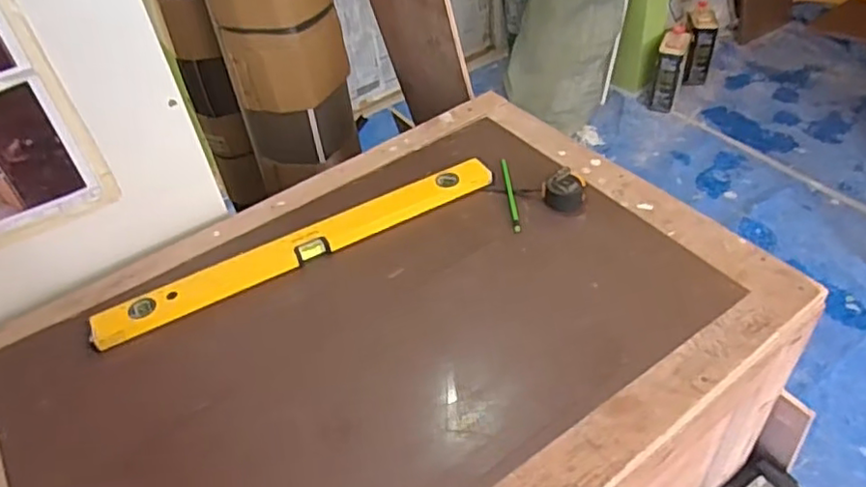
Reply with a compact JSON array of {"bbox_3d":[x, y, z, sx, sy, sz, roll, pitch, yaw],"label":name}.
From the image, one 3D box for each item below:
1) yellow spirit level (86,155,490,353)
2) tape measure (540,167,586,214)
[{"bbox_3d":[-0.181,0.002,0.930,0.590,0.023,0.057,-24,46,-18],"label":"yellow spirit level"},{"bbox_3d":[0.193,-0.078,0.954,0.061,0.032,0.065,-1,43,5],"label":"tape measure"}]

